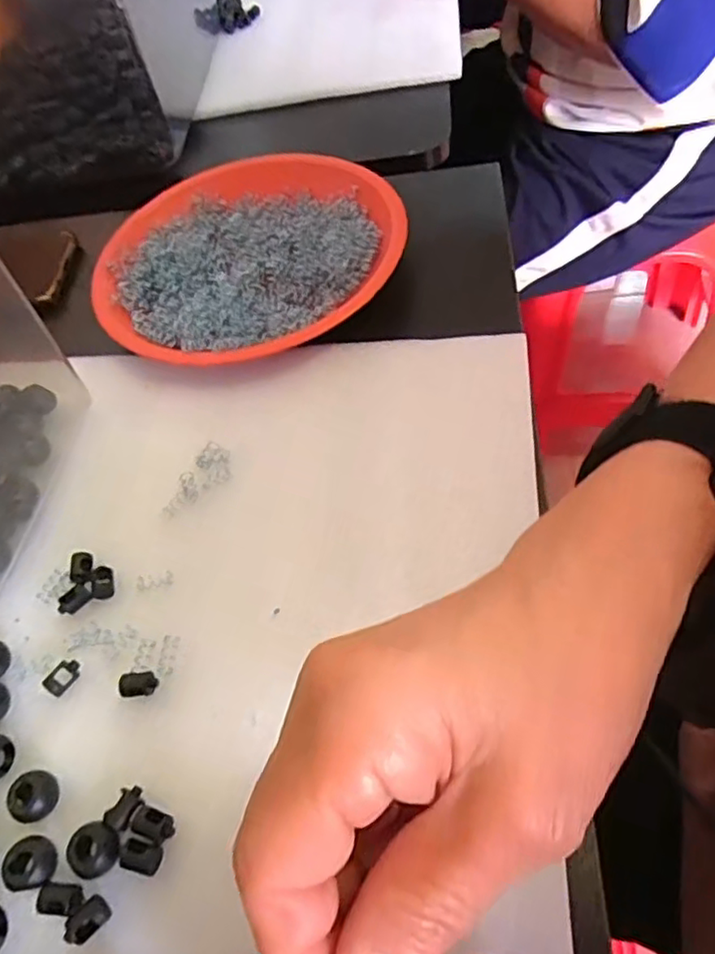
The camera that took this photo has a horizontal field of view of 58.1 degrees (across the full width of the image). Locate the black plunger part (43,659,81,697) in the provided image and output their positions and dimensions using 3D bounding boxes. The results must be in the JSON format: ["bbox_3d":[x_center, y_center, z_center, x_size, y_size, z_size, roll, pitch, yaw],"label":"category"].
[{"bbox_3d":[-0.123,0.083,0.269,0.011,0.004,0.014,28,62,21],"label":"black plunger part"}]

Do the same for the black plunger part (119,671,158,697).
[{"bbox_3d":[-0.089,0.083,0.261,0.015,0.004,0.010,-5,55,0],"label":"black plunger part"}]

